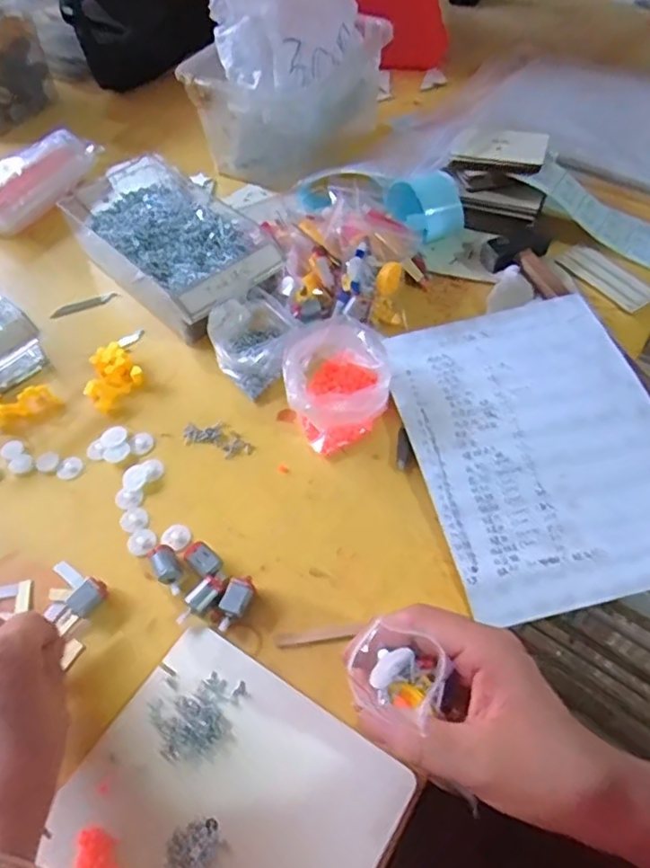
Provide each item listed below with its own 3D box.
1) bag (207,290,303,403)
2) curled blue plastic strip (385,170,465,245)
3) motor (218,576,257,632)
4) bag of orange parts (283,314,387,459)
[{"bbox_3d":[-0.067,-0.088,0.564,0.074,0.043,0.089,-35,59,-19],"label":"bag"},{"bbox_3d":[0.106,-0.245,0.644,0.063,0.053,0.071,-29,57,-16],"label":"curled blue plastic strip"},{"bbox_3d":[-0.063,0.121,0.432,0.018,0.018,0.038,22,59,19],"label":"motor"},{"bbox_3d":[0.011,-0.043,0.516,0.087,0.057,0.101,1,54,6],"label":"bag of orange parts"}]

